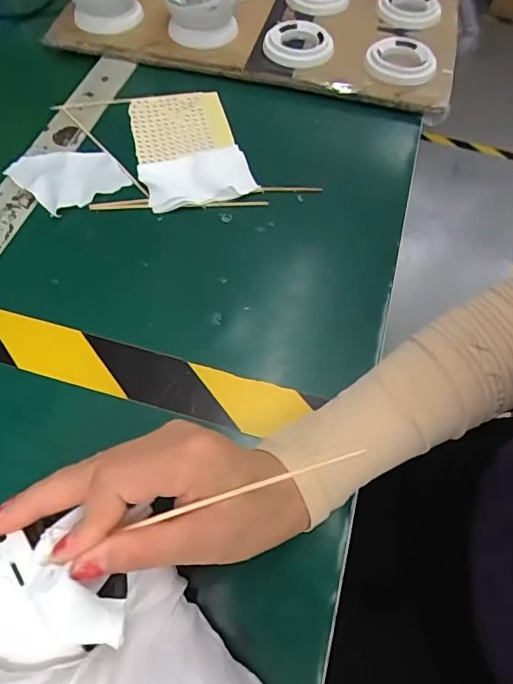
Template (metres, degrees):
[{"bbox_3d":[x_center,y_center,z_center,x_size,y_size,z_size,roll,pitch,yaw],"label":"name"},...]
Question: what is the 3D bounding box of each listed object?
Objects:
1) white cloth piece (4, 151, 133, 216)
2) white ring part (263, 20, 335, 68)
[{"bbox_3d":[-0.160,-0.144,0.413,0.076,0.010,0.076,-34,66,-18],"label":"white cloth piece"},{"bbox_3d":[0.040,-0.305,0.492,0.065,0.014,0.069,0,60,-1],"label":"white ring part"}]

